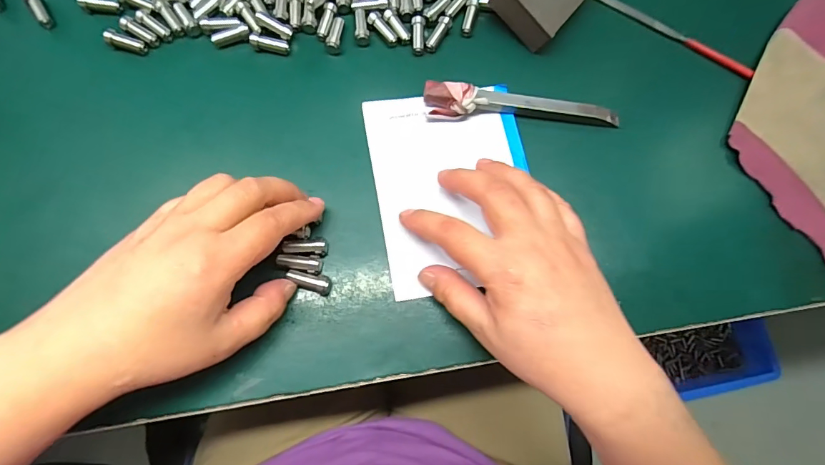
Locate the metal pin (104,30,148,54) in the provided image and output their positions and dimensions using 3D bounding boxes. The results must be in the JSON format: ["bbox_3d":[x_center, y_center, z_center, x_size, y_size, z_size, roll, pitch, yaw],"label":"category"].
[{"bbox_3d":[-0.203,-0.134,0.306,0.028,0.009,0.010,17,77,2],"label":"metal pin"}]

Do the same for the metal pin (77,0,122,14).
[{"bbox_3d":[-0.227,-0.166,0.314,0.027,0.011,0.010,1,76,-16],"label":"metal pin"}]

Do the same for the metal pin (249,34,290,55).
[{"bbox_3d":[-0.103,-0.135,0.312,0.027,0.006,0.009,9,76,-12],"label":"metal pin"}]

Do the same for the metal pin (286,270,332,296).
[{"bbox_3d":[-0.063,0.029,0.265,0.028,0.012,0.011,20,77,-5],"label":"metal pin"}]

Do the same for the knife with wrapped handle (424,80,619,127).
[{"bbox_3d":[0.077,-0.090,0.304,0.136,0.018,0.021,2,77,-1],"label":"knife with wrapped handle"}]

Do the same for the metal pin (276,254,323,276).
[{"bbox_3d":[-0.070,0.020,0.269,0.026,0.012,0.011,8,77,0],"label":"metal pin"}]

